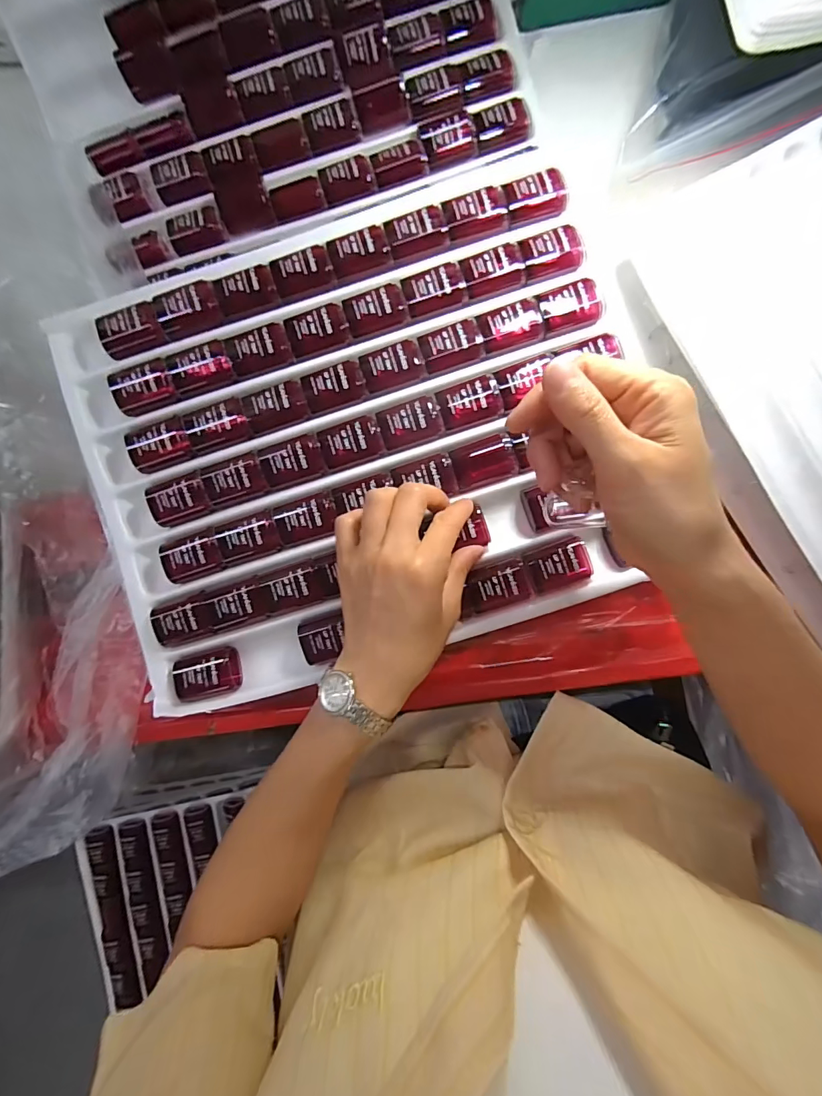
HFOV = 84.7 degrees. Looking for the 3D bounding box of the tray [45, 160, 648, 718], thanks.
[{"bbox_3d":[-0.039,-0.072,0.318,0.374,0.026,0.299,-17,88,3],"label":"tray"}]

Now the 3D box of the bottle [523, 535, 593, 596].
[{"bbox_3d":[0.101,0.012,0.312,0.042,0.015,0.031,-21,88,3],"label":"bottle"}]

